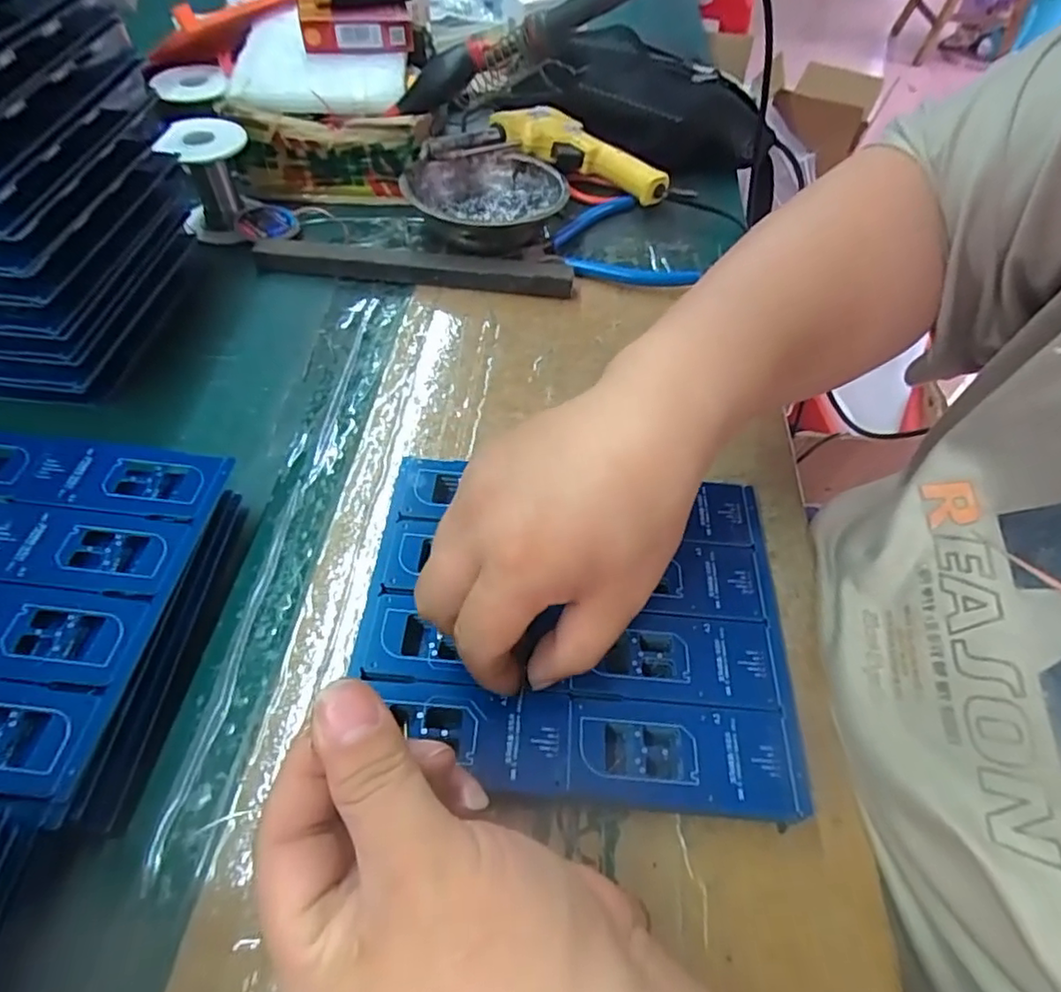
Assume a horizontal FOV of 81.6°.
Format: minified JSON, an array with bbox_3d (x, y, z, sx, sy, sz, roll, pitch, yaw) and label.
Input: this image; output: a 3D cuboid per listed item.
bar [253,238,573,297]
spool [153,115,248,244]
[{"bbox_3d":[-0.087,-0.172,0.460,0.235,0.019,0.028,5,54,0],"label":"bar"},{"bbox_3d":[-0.241,-0.241,0.470,0.062,0.071,0.071,-19,57,-16],"label":"spool"}]

